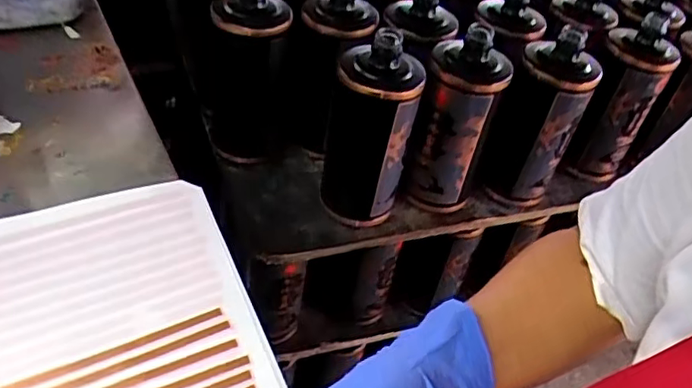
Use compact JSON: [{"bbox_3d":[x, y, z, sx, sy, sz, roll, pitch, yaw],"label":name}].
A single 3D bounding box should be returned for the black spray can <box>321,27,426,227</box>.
[{"bbox_3d":[0.022,-0.060,0.590,0.081,0.186,0.074,15,41,4],"label":"black spray can"}]

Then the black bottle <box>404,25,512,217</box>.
[{"bbox_3d":[0.111,-0.076,0.621,0.074,0.178,0.074,16,41,6],"label":"black bottle"}]

